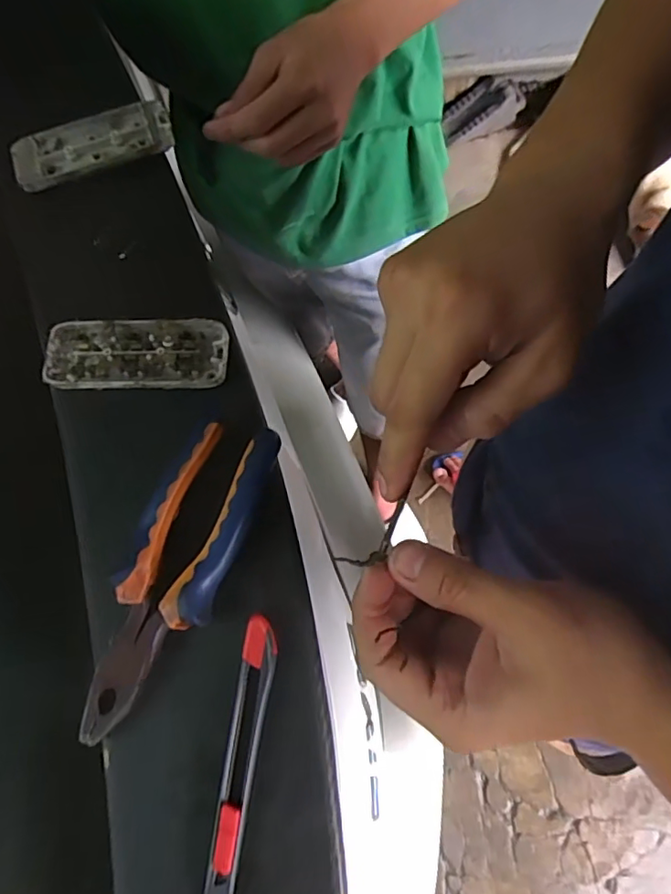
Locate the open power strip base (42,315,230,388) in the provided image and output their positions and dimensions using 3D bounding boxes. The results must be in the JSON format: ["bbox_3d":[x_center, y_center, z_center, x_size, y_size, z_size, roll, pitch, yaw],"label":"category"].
[{"bbox_3d":[-0.124,-0.058,0.345,0.115,0.013,0.043,1,70,3],"label":"open power strip base"}]

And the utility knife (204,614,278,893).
[{"bbox_3d":[-0.049,0.164,0.278,0.017,0.013,0.151,8,71,6],"label":"utility knife"}]

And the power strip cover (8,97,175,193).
[{"bbox_3d":[-0.174,-0.217,0.397,0.112,0.011,0.047,-17,70,-3],"label":"power strip cover"}]

